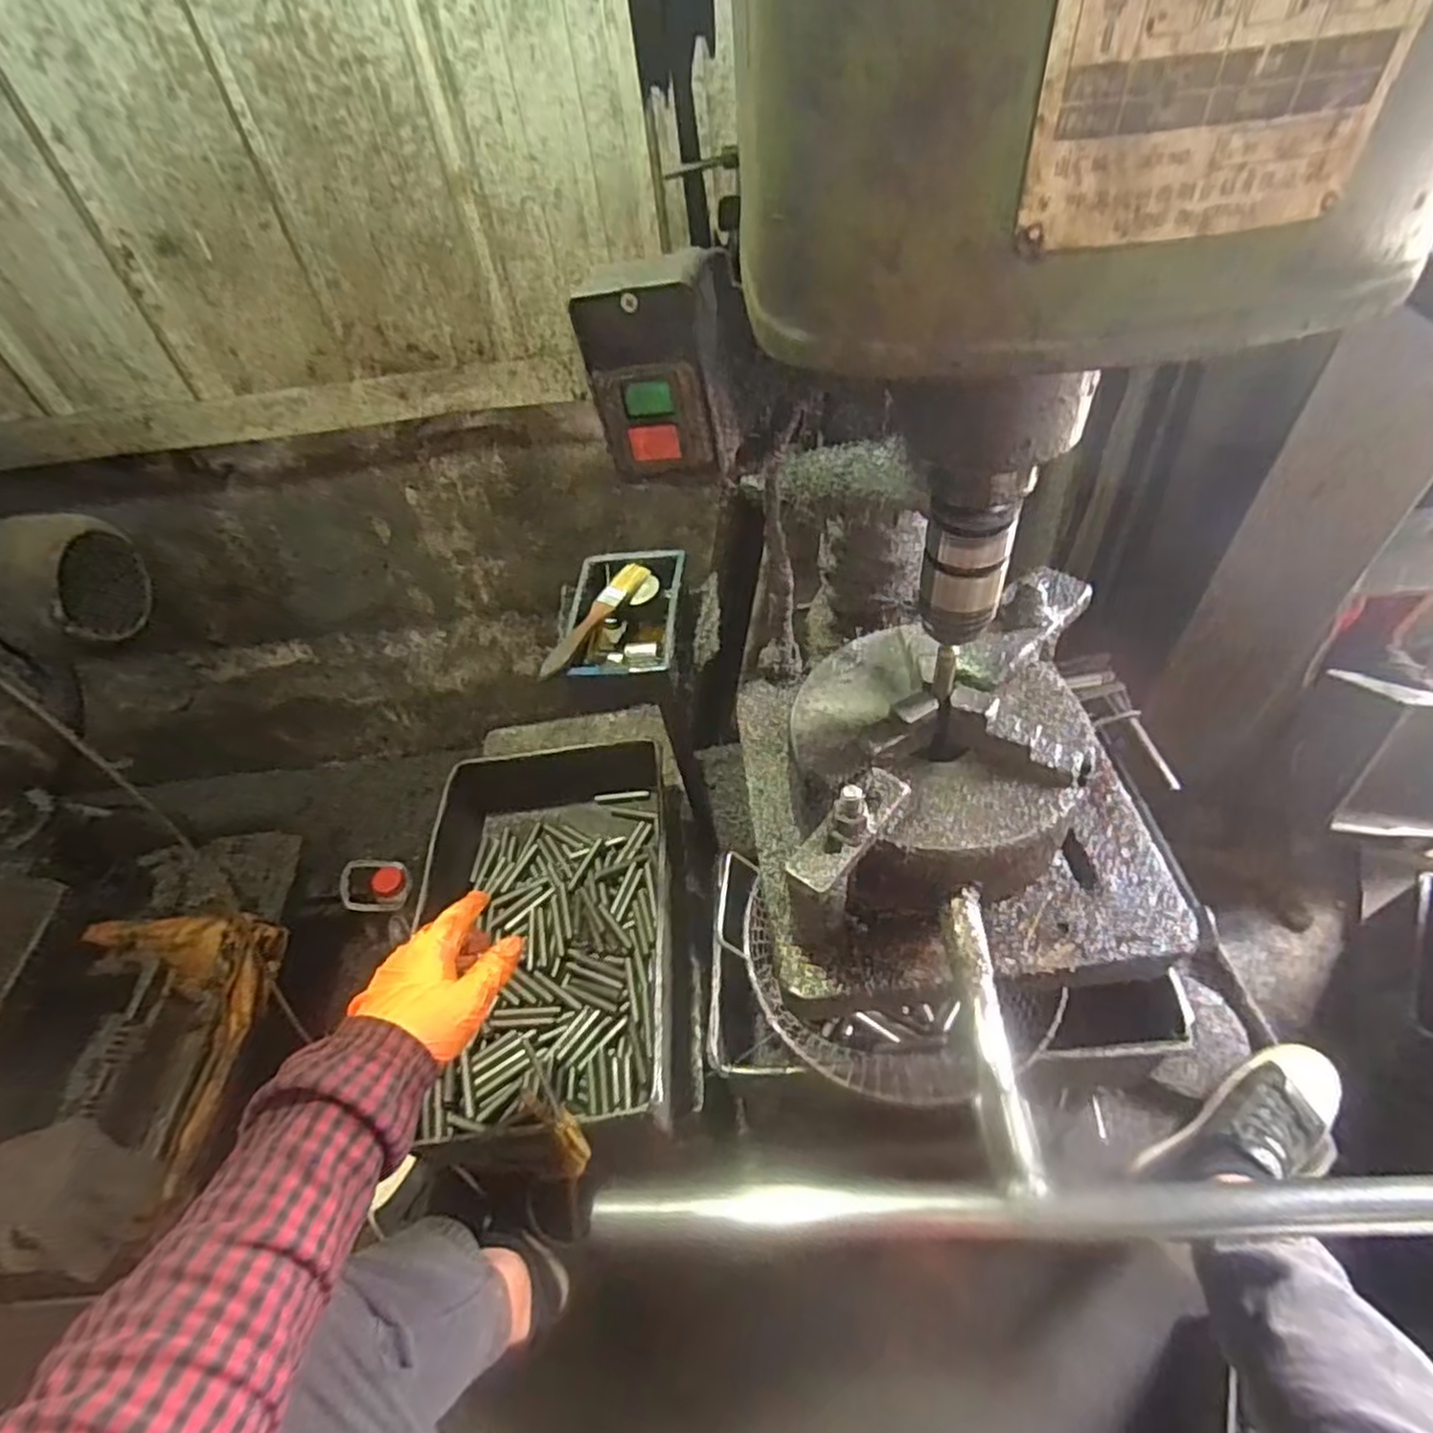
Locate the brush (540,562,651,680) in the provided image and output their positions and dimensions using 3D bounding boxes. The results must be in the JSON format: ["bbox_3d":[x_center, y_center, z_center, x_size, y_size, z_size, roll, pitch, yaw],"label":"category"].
[{"bbox_3d":[-0.109,-0.087,0.641,0.026,0.017,0.155,19,55,21],"label":"brush"}]

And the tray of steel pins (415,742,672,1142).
[{"bbox_3d":[-0.179,0.243,0.840,0.274,0.124,0.436,-8,50,0],"label":"tray of steel pins"}]

